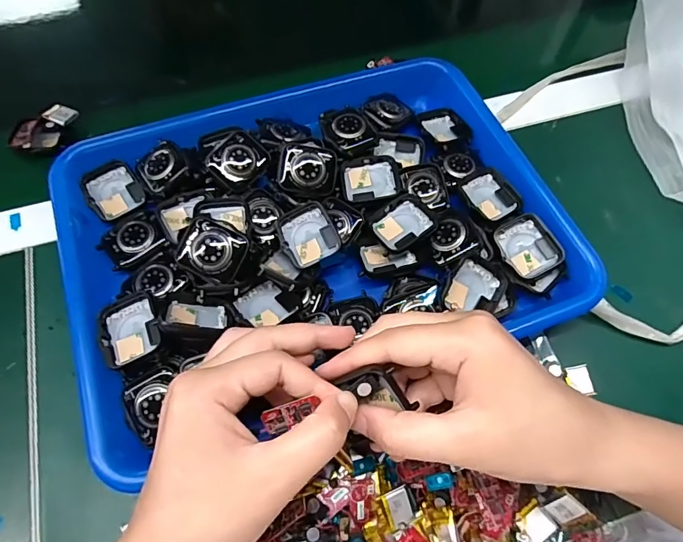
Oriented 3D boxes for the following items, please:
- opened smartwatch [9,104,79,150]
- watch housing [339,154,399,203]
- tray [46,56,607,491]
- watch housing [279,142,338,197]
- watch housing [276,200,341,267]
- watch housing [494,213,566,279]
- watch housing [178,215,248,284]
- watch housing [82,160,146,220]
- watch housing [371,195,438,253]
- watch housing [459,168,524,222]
[{"bbox_3d":[-0.250,-0.119,0.375,0.032,0.020,0.055,36,68,16],"label":"opened smartwatch"},{"bbox_3d":[0.022,-0.068,0.325,0.041,0.010,0.033,-6,64,-4],"label":"watch housing"},{"bbox_3d":[-0.017,-0.030,0.316,0.325,0.052,0.243,-19,65,-10],"label":"tray"},{"bbox_3d":[-0.024,-0.072,0.314,0.040,0.007,0.035,7,84,-10],"label":"watch housing"},{"bbox_3d":[-0.022,-0.025,0.300,0.035,0.014,0.037,-20,65,-11],"label":"watch housing"},{"bbox_3d":[0.128,-0.017,0.305,0.036,0.012,0.042,-22,66,-12],"label":"watch housing"},{"bbox_3d":[-0.079,-0.013,0.271,0.037,0.006,0.036,22,88,2],"label":"watch housing"},{"bbox_3d":[-0.167,-0.059,0.324,0.039,0.011,0.039,-36,85,-19],"label":"watch housing"},{"bbox_3d":[0.043,-0.034,0.311,0.040,0.010,0.035,-25,66,-13],"label":"watch housing"},{"bbox_3d":[0.109,-0.054,0.324,0.036,0.011,0.042,-34,69,-17],"label":"watch housing"}]

